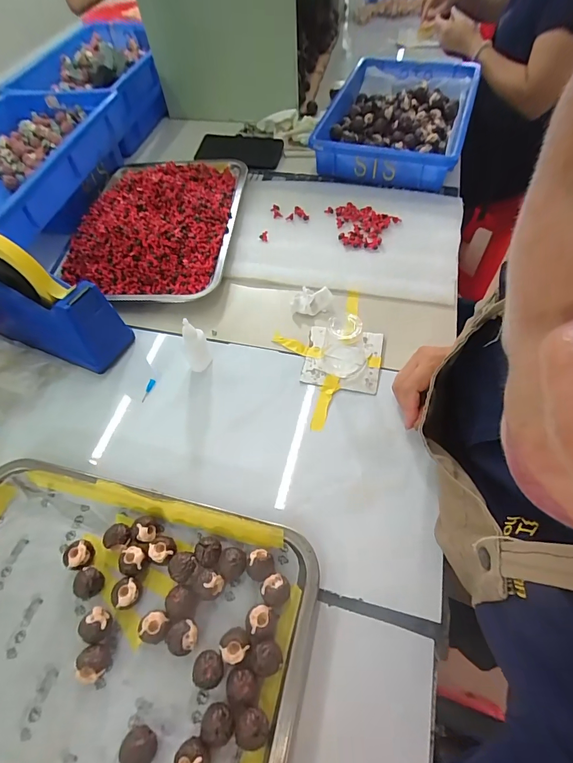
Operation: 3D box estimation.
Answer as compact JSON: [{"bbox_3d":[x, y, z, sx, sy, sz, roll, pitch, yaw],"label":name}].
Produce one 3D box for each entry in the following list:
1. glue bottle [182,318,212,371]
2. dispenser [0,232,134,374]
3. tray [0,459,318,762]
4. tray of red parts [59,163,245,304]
[{"bbox_3d":[-0.110,-0.046,0.442,0.030,0.079,0.032,-25,61,-11],"label":"glue bottle"},{"bbox_3d":[-0.307,-0.098,0.446,0.199,0.136,0.069,18,62,13],"label":"dispenser"},{"bbox_3d":[-0.168,0.219,0.313,0.356,0.030,0.258,10,60,9],"label":"tray"},{"bbox_3d":[-0.205,-0.263,0.587,0.245,0.052,0.327,4,60,5],"label":"tray of red parts"}]

